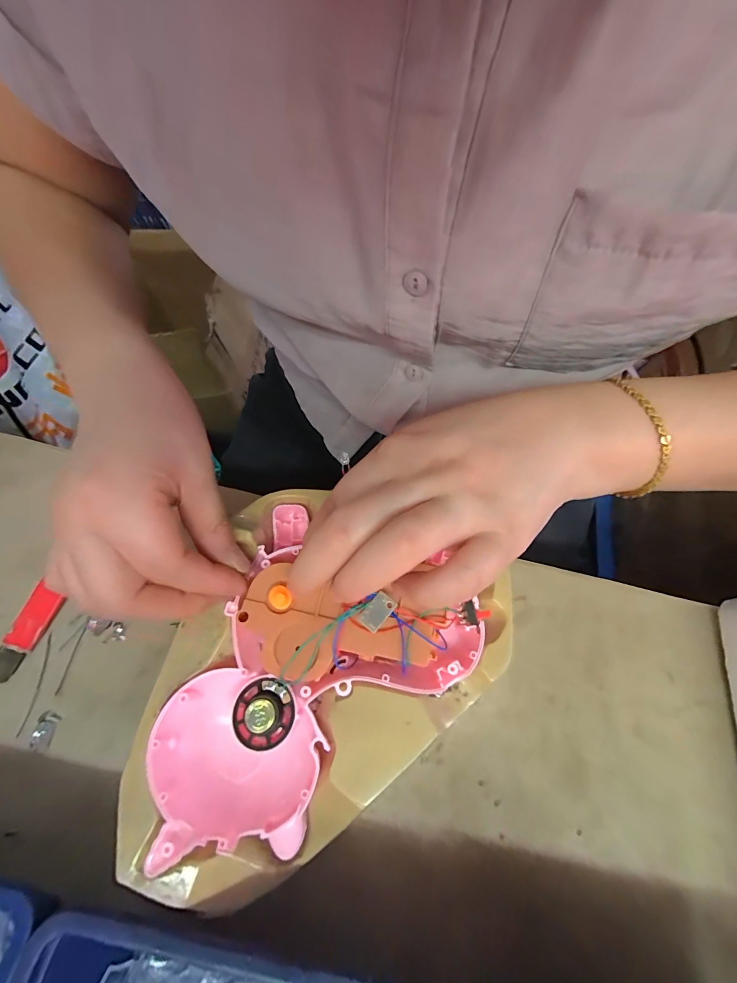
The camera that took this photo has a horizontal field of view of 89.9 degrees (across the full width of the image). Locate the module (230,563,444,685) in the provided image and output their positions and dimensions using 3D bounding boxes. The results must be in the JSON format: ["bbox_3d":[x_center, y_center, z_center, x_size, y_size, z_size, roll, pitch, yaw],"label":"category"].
[{"bbox_3d":[-0.014,0.060,0.162,0.087,0.017,0.044,5,60,8],"label":"module"}]

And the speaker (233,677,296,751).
[{"bbox_3d":[-0.048,0.101,0.169,0.027,0.012,0.027,-1,64,2],"label":"speaker"}]

